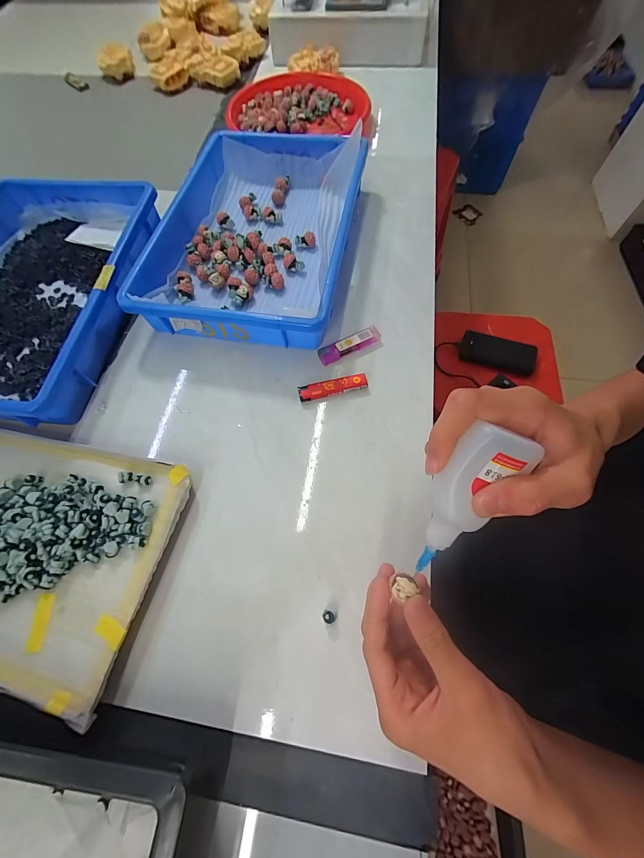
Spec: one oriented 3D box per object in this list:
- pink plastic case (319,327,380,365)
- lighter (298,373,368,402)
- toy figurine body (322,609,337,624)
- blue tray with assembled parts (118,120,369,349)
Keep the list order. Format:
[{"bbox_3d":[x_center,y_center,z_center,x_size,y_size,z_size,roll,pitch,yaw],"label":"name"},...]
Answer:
[{"bbox_3d":[0.034,-0.101,0.396,0.079,0.013,0.022,-23,68,-9],"label":"pink plastic case"},{"bbox_3d":[0.013,-0.047,0.372,0.078,0.010,0.019,-12,66,-5],"label":"lighter"},{"bbox_3d":[0.006,0.160,0.278,0.012,0.013,0.009,7,66,4],"label":"toy figurine body"},{"bbox_3d":[-0.091,-0.276,0.451,0.258,0.065,0.364,9,66,5],"label":"blue tray with assembled parts"}]

